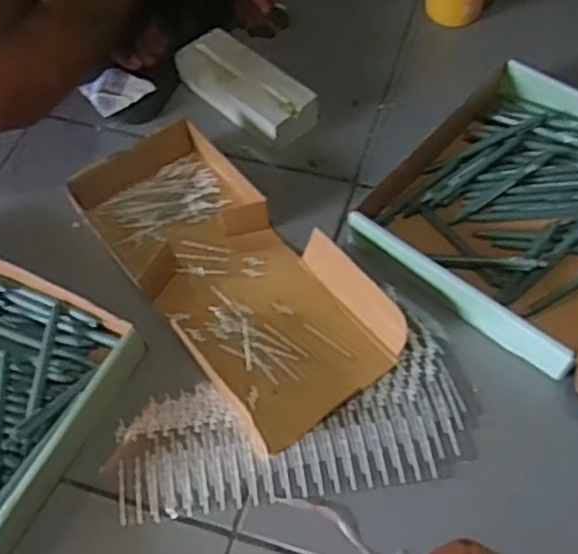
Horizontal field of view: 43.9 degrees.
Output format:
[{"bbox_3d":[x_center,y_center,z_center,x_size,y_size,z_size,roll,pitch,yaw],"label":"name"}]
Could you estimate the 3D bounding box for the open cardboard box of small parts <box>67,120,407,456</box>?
[{"bbox_3d":[-0.060,-0.013,0.729,0.176,0.044,0.362,-34,62,-18],"label":"open cardboard box of small parts"}]

